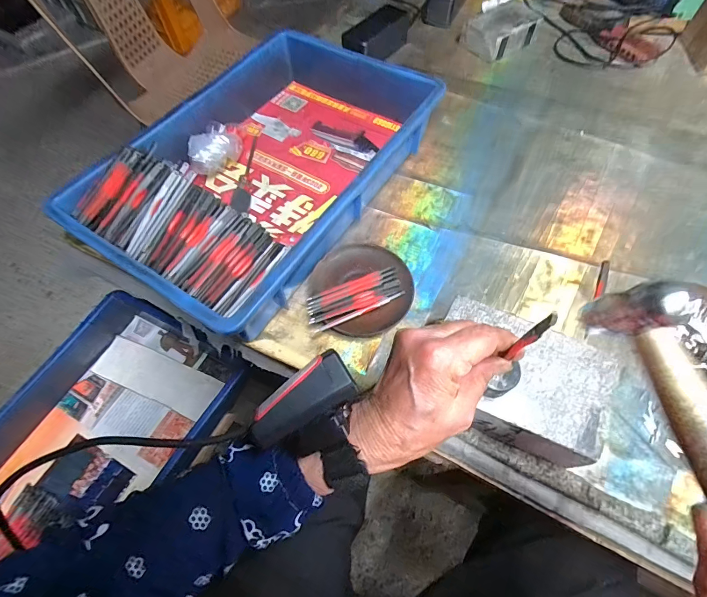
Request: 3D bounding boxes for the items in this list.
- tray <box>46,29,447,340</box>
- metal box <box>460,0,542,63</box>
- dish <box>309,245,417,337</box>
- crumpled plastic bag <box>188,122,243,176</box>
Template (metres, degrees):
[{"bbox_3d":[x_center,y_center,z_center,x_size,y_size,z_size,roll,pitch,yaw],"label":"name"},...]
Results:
[{"bbox_3d":[-0.106,-0.176,0.450,0.264,0.087,0.421,31,67,15],"label":"tray"},{"bbox_3d":[0.260,-0.470,0.624,0.120,0.044,0.082,-26,65,-12],"label":"metal box"},{"bbox_3d":[0.008,-0.013,0.402,0.112,0.018,0.110,0,62,0],"label":"dish"},{"bbox_3d":[-0.186,-0.201,0.483,0.071,0.049,0.053,-22,64,-11],"label":"crumpled plastic bag"}]

